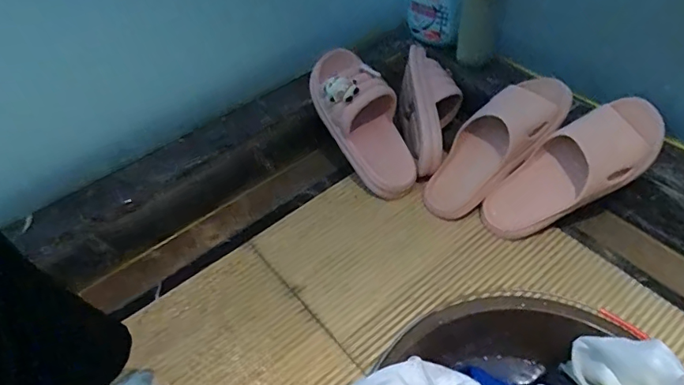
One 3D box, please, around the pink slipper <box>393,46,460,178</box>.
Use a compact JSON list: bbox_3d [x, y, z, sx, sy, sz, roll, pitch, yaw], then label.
[{"bbox_3d":[0.141,-0.136,0.794,0.102,0.072,0.238,-1,63,5],"label":"pink slipper"}]

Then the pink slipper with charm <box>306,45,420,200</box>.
[{"bbox_3d":[0.036,-0.104,0.739,0.096,0.083,0.236,-30,95,-19],"label":"pink slipper with charm"}]

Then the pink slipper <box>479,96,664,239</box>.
[{"bbox_3d":[0.309,-0.031,0.653,0.259,0.062,0.091,-38,49,14],"label":"pink slipper"}]

